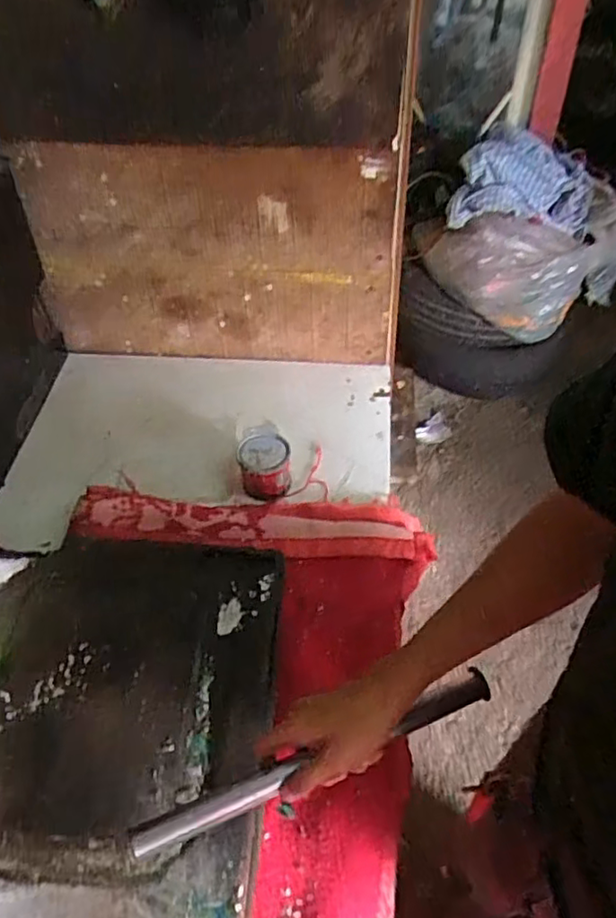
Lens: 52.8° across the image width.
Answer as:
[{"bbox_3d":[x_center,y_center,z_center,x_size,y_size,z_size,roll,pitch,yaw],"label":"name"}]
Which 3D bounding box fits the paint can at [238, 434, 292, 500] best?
[{"bbox_3d":[-0.059,0.007,0.870,0.068,0.068,0.064,-9,49,-4],"label":"paint can"}]

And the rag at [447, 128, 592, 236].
[{"bbox_3d":[0.545,-0.699,1.572,0.343,0.198,0.243,7,50,10],"label":"rag"}]

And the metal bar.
[{"bbox_3d":[0.014,0.258,0.540,0.334,0.016,0.024,-16,50,-17],"label":"metal bar"}]

